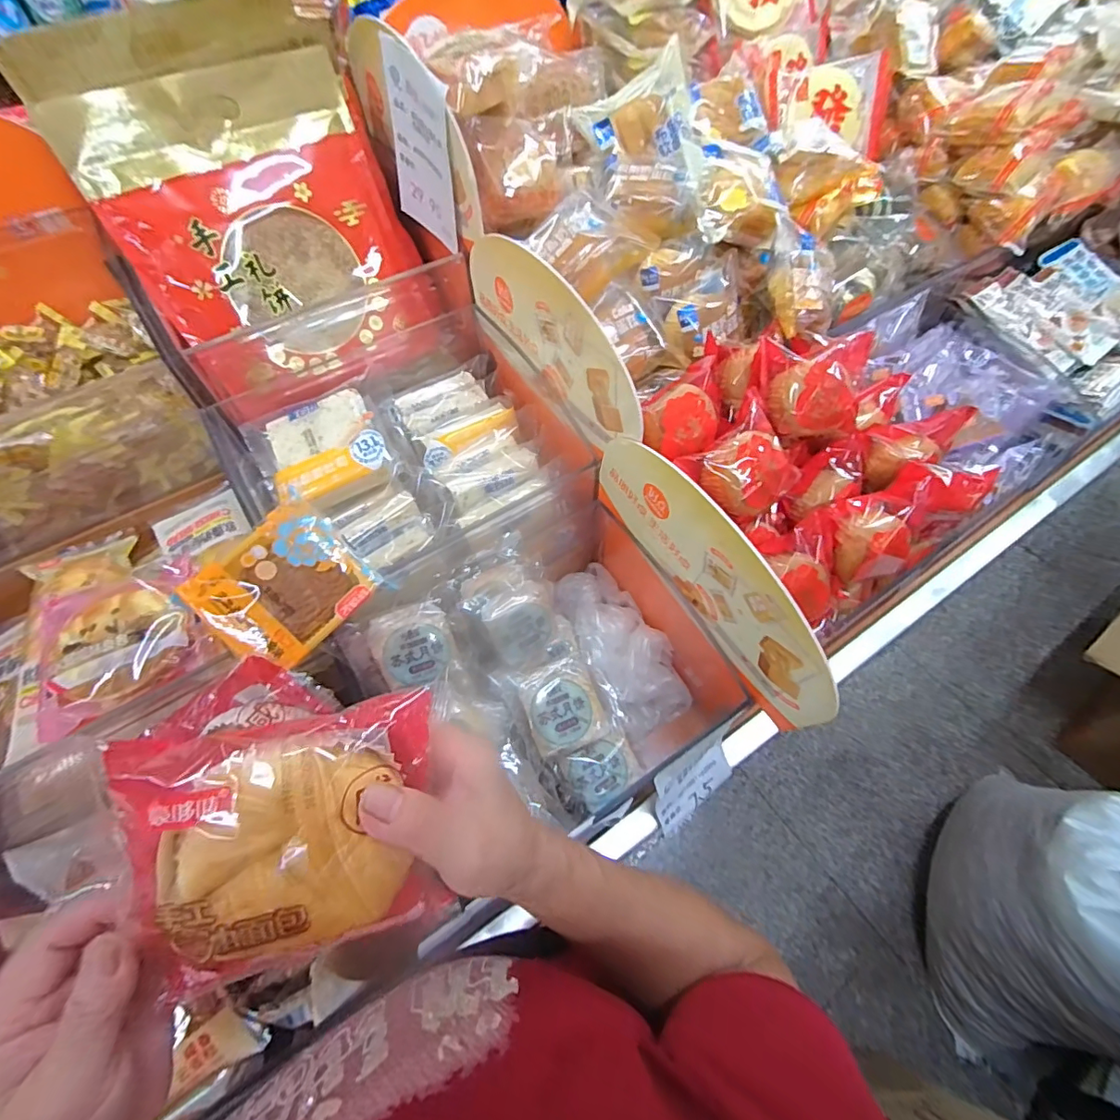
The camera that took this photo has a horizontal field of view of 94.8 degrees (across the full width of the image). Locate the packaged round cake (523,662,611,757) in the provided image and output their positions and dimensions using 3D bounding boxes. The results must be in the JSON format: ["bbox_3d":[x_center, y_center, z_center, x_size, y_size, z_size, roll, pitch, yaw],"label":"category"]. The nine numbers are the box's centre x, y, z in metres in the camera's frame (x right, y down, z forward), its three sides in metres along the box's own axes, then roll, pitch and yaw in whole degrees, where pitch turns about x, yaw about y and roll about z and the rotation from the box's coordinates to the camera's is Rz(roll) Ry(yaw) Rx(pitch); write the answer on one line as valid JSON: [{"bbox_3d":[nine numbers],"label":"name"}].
[{"bbox_3d":[0.004,0.135,0.480,0.073,0.028,0.073,-15,73,-20],"label":"packaged round cake"}]

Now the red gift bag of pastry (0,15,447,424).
[{"bbox_3d":[-0.300,-0.355,0.533,0.286,0.341,0.083,-32,28,-20],"label":"red gift bag of pastry"}]

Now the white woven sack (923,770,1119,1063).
[{"bbox_3d":[0.961,0.598,0.891,0.453,0.577,0.431,-8,57,-2],"label":"white woven sack"}]

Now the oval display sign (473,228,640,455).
[{"bbox_3d":[-0.012,-0.211,0.485,0.008,0.123,0.277,-30,61,-16],"label":"oval display sign"}]

